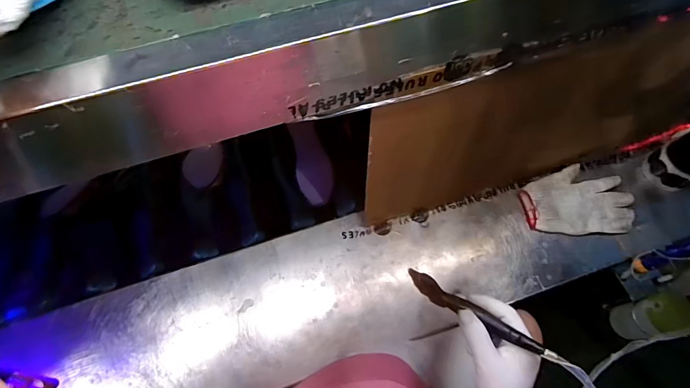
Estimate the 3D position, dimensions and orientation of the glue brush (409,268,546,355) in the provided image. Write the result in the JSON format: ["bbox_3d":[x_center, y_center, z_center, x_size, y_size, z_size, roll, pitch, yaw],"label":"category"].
[{"bbox_3d":[0.131,0.126,0.392,0.147,0.023,0.016,28,67,33],"label":"glue brush"}]

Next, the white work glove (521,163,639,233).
[{"bbox_3d":[0.426,0.011,0.675,0.197,0.023,0.121,-2,64,0],"label":"white work glove"}]

